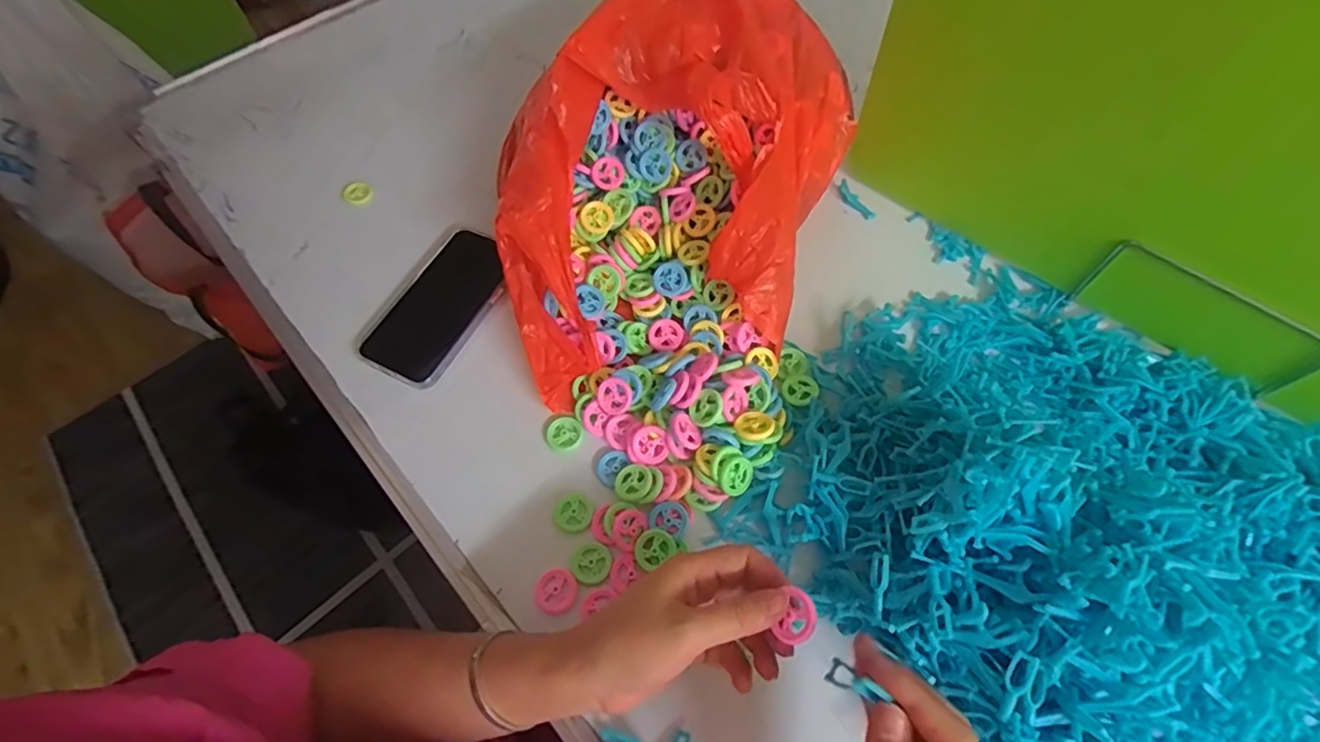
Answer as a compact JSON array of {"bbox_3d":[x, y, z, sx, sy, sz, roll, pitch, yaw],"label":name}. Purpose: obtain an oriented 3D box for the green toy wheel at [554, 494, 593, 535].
[{"bbox_3d":[-0.065,0.107,0.424,0.028,0.004,0.029,-1,61,1],"label":"green toy wheel"}]

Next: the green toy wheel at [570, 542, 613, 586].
[{"bbox_3d":[-0.049,0.139,0.408,0.028,0.004,0.028,-1,61,1],"label":"green toy wheel"}]

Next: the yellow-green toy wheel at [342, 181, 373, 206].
[{"bbox_3d":[-0.318,-0.187,0.591,0.028,0.024,0.005,-36,66,-17],"label":"yellow-green toy wheel"}]

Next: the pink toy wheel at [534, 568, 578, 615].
[{"bbox_3d":[-0.074,0.158,0.400,0.029,0.004,0.030,-1,61,1],"label":"pink toy wheel"}]

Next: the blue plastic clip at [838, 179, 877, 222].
[{"bbox_3d":[0.195,-0.170,0.559,0.016,0.004,0.050,-35,78,-15],"label":"blue plastic clip"}]

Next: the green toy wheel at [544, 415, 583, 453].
[{"bbox_3d":[-0.078,0.051,0.455,0.030,0.004,0.029,-1,61,1],"label":"green toy wheel"}]

